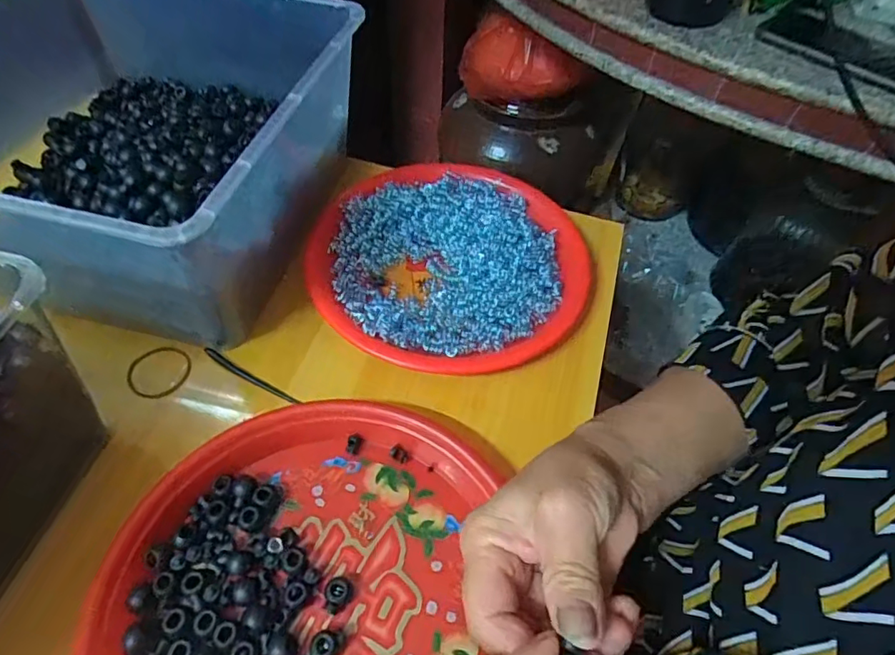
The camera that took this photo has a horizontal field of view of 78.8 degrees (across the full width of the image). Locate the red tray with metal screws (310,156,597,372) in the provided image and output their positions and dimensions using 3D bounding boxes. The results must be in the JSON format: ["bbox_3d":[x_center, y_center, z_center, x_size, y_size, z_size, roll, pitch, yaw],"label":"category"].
[{"bbox_3d":[0.000,-0.056,0.457,0.224,0.039,0.223,22,55,13],"label":"red tray with metal screws"}]

